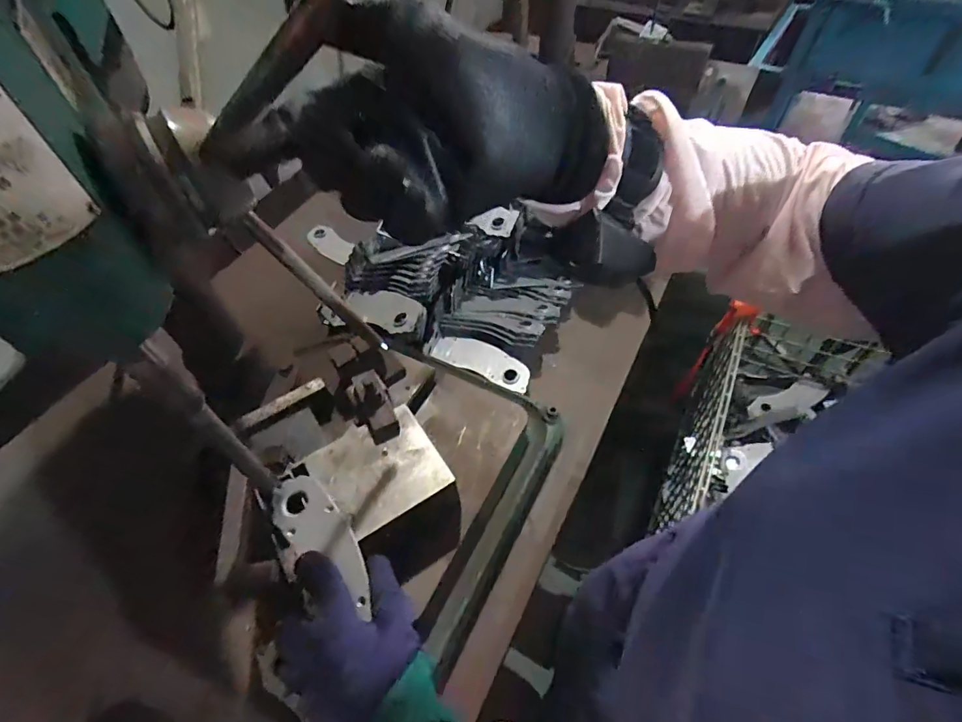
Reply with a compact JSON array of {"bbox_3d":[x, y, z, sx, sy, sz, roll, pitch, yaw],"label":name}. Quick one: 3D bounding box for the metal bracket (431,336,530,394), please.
[{"bbox_3d":[0.001,-0.001,0.750,0.167,0.013,0.062,26,59,19],"label":"metal bracket"}]

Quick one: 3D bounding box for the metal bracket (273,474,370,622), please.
[{"bbox_3d":[-0.150,0.169,0.456,0.155,0.008,0.052,33,60,27],"label":"metal bracket"}]

